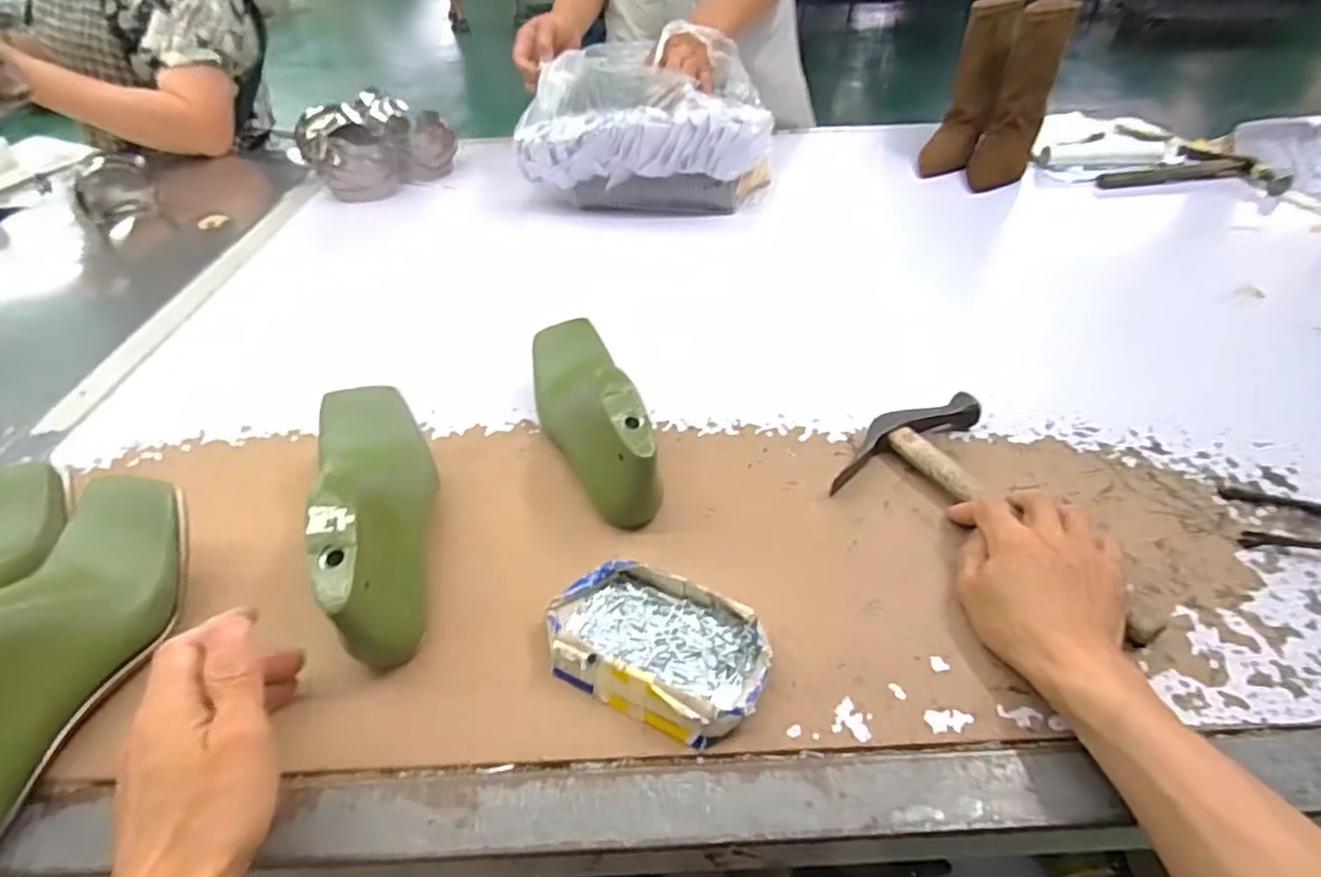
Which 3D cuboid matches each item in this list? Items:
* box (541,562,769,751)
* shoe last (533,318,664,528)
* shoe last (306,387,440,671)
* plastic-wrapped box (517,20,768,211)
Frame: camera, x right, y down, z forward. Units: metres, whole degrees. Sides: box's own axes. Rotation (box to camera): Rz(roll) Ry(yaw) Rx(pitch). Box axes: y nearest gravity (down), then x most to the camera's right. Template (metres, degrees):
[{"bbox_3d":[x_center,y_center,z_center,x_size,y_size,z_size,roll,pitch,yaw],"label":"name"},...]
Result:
[{"bbox_3d":[-0.003,0.122,0.387,0.131,0.034,0.080,19,44,23],"label":"box"},{"bbox_3d":[-0.060,-0.028,0.521,0.072,0.091,0.209,-10,41,-10],"label":"shoe last"},{"bbox_3d":[-0.187,0.042,0.437,0.071,0.098,0.224,-18,43,-19],"label":"shoe last"},{"bbox_3d":[-0.005,-0.449,0.943,0.335,0.183,0.268,7,41,10],"label":"plastic-wrapped box"}]

